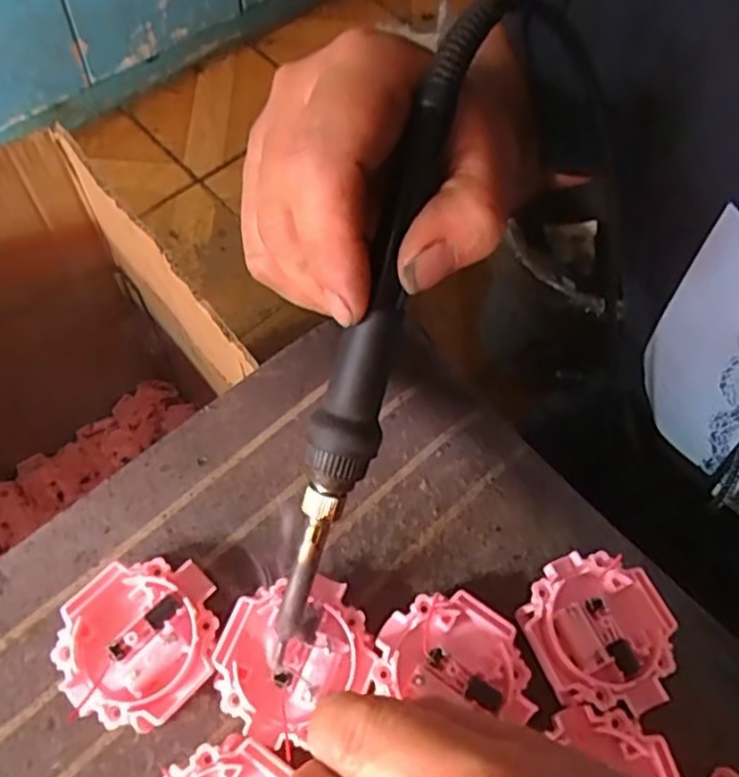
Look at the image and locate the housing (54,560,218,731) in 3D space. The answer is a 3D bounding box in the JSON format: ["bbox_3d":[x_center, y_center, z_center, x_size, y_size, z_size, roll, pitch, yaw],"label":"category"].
[{"bbox_3d":[-0.078,0.086,0.232,0.054,0.013,0.051,2,64,-3],"label":"housing"}]

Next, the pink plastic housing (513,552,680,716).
[{"bbox_3d":[0.083,0.087,0.242,0.052,0.012,0.054,-22,68,-14],"label":"pink plastic housing"}]

